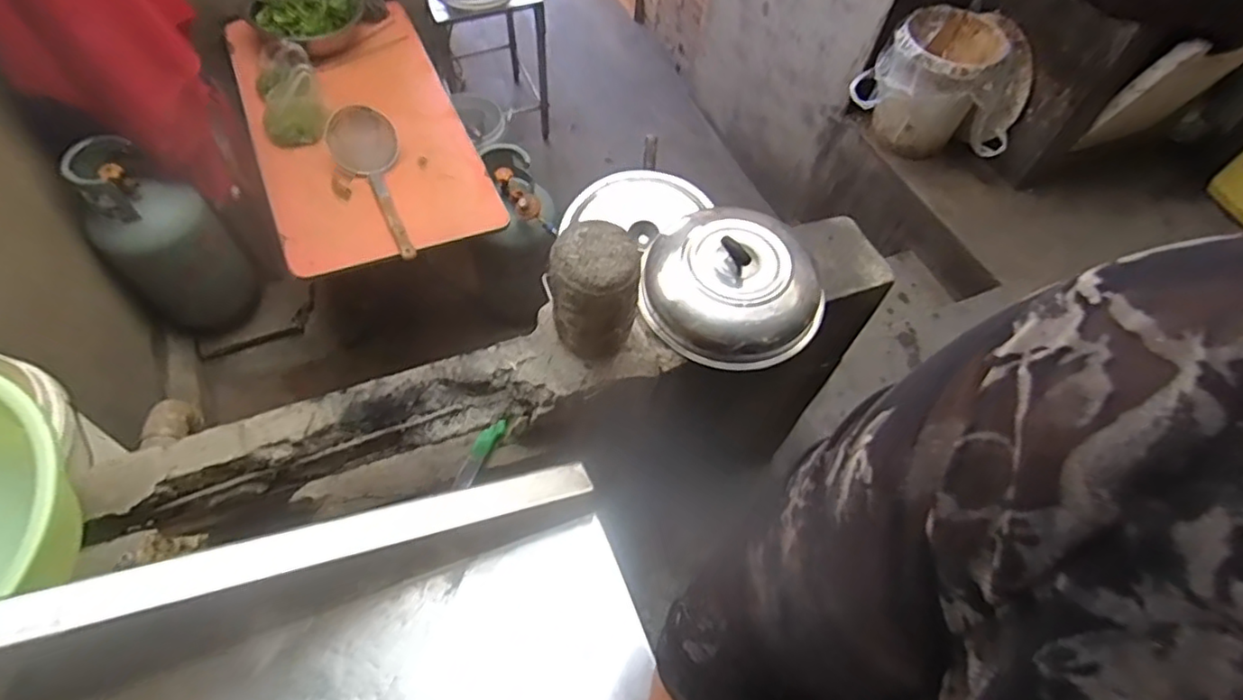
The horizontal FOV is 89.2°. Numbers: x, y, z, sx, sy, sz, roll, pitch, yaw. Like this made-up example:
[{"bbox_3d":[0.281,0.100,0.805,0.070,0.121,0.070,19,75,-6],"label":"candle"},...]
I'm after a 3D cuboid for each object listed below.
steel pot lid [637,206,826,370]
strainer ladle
[{"bbox_3d":[0.164,-0.097,0.873,0.235,0.091,0.232,2,59,-3],"label":"steel pot lid"},{"bbox_3d":[-0.697,-0.493,1.764,0.188,0.105,0.524,-17,62,-14],"label":"strainer ladle"}]

